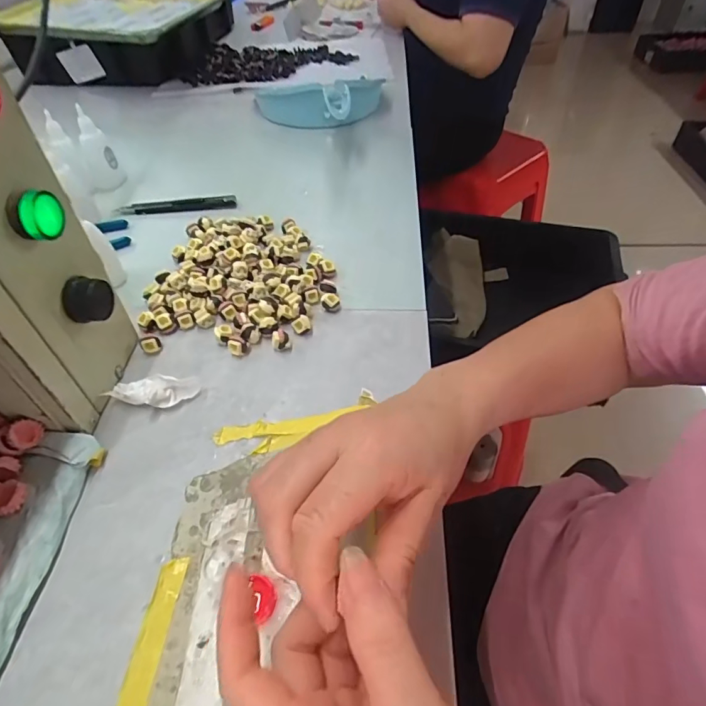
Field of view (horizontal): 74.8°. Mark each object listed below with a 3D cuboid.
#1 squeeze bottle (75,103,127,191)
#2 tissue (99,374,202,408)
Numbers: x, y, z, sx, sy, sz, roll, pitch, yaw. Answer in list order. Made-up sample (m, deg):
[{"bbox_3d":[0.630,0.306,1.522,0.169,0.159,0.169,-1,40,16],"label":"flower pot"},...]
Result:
[{"bbox_3d":[-0.318,-0.248,0.575,0.042,0.091,0.042,-20,50,-15],"label":"squeeze bottle"},{"bbox_3d":[-0.150,0.029,0.350,0.064,0.016,0.023,-13,50,-9],"label":"tissue"}]

